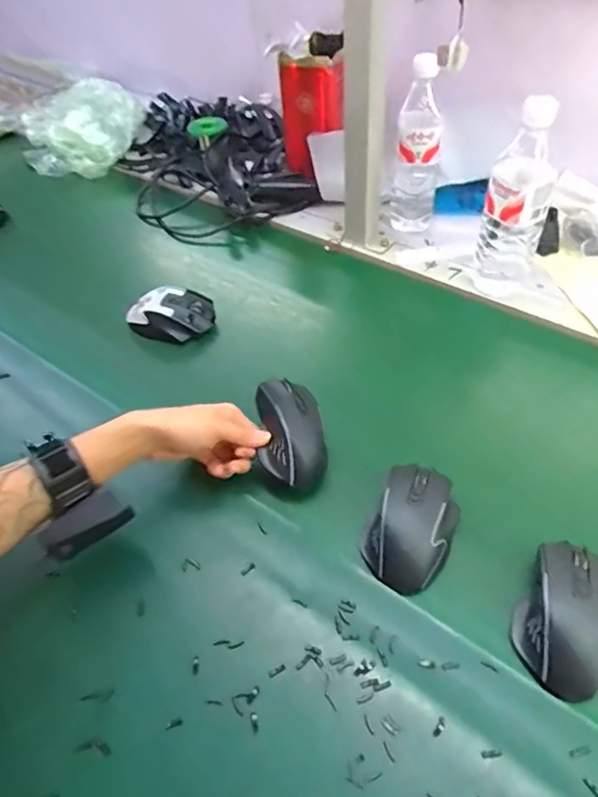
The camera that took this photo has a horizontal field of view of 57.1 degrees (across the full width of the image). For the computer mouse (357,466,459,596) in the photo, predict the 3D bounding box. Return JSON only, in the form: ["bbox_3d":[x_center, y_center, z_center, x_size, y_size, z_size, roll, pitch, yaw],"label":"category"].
[{"bbox_3d":[0.101,0.108,0.483,0.069,0.034,0.109,21,53,22],"label":"computer mouse"}]

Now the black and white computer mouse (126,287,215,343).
[{"bbox_3d":[-0.165,-0.104,0.712,0.111,0.051,0.076,-14,48,-7],"label":"black and white computer mouse"}]

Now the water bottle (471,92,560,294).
[{"bbox_3d":[0.254,-0.222,0.645,0.070,0.222,0.058,10,50,14],"label":"water bottle"}]

